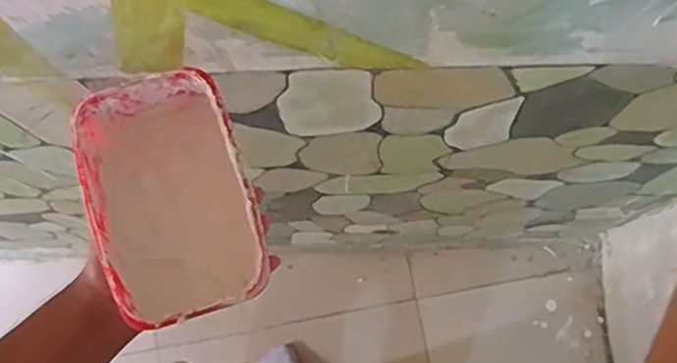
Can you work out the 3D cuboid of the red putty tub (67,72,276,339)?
[{"bbox_3d":[-0.111,0.015,0.440,0.099,0.074,0.159,-17,77,-4],"label":"red putty tub"}]

